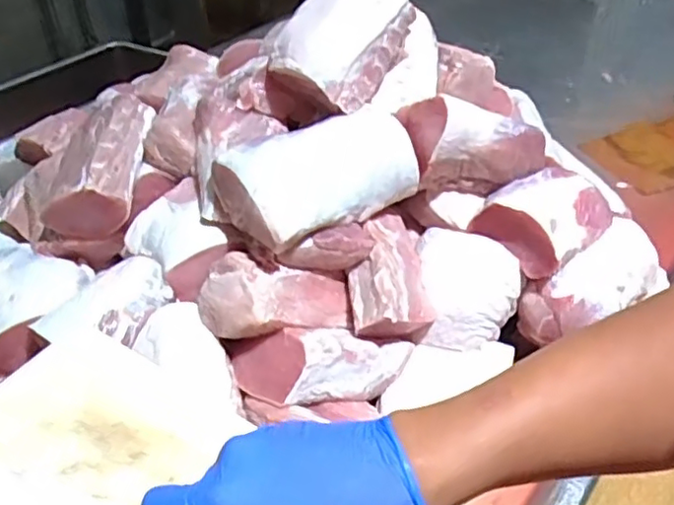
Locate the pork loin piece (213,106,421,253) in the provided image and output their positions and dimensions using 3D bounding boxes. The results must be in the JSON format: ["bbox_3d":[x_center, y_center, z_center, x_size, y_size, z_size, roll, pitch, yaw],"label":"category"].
[{"bbox_3d":[-0.019,-0.089,0.708,0.205,0.069,0.120,-30,46,-29],"label":"pork loin piece"}]

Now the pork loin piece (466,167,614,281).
[{"bbox_3d":[0.242,-0.048,0.754,0.147,0.060,0.118,-33,48,-32],"label":"pork loin piece"}]

